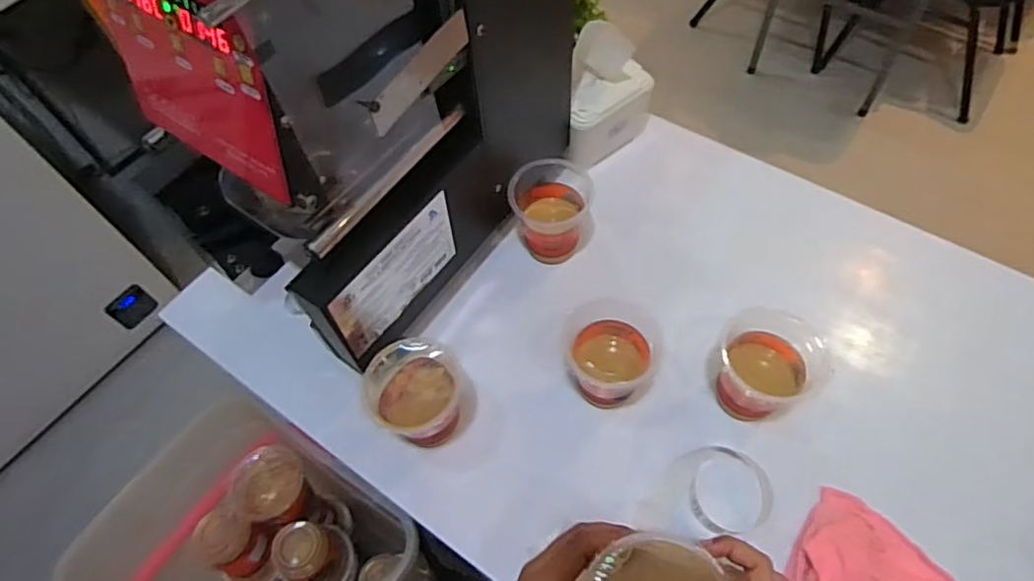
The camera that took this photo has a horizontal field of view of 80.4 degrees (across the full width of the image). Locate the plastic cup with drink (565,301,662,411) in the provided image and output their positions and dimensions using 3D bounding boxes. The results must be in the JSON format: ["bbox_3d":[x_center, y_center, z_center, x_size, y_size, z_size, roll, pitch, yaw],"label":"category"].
[{"bbox_3d":[0.091,0.068,0.602,0.088,0.102,0.087,-2,60,3],"label":"plastic cup with drink"}]

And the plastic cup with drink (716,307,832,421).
[{"bbox_3d":[0.235,0.075,0.589,0.096,0.088,0.093,-2,60,3],"label":"plastic cup with drink"}]

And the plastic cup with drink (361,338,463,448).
[{"bbox_3d":[-0.093,0.107,0.595,0.089,0.116,0.081,-2,60,3],"label":"plastic cup with drink"}]

